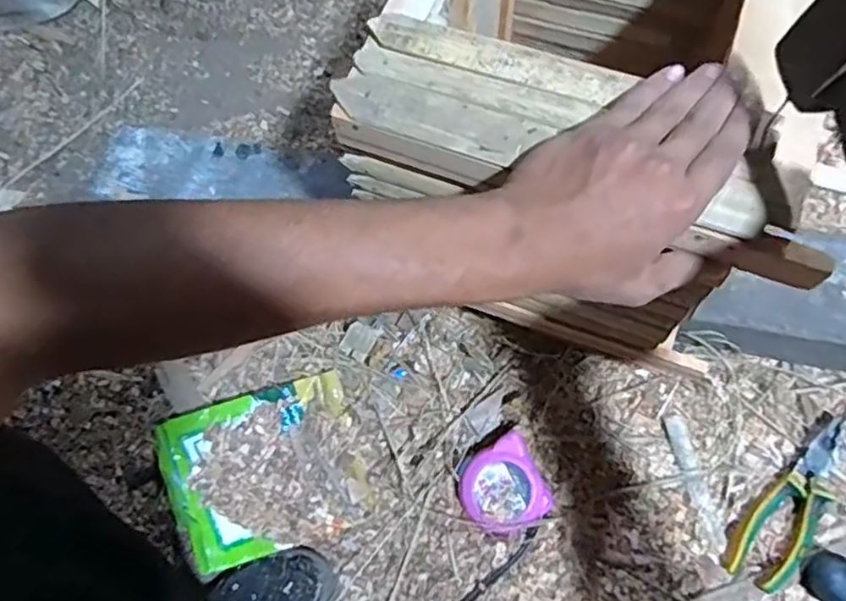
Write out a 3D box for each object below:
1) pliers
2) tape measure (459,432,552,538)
[{"bbox_3d":[0.337,0.181,0.582,0.055,0.024,0.168,37,79,10],"label":"pliers"},{"bbox_3d":[0.073,0.174,0.593,0.071,0.029,0.078,-28,76,-6],"label":"tape measure"}]

